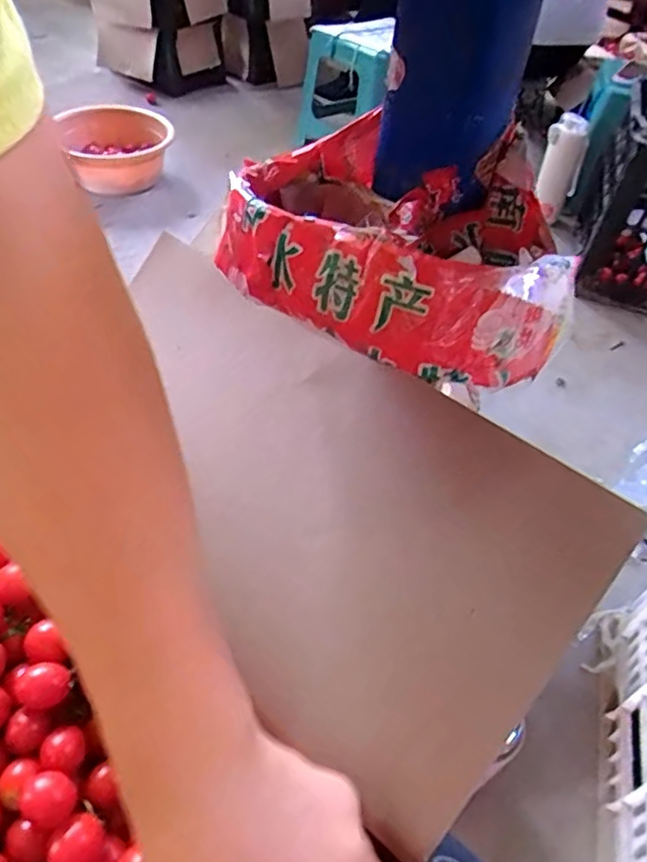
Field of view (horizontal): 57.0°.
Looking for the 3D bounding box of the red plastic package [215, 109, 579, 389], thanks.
[{"bbox_3d":[0.033,-0.083,0.258,0.153,0.043,0.108,26,50,18],"label":"red plastic package"}]

